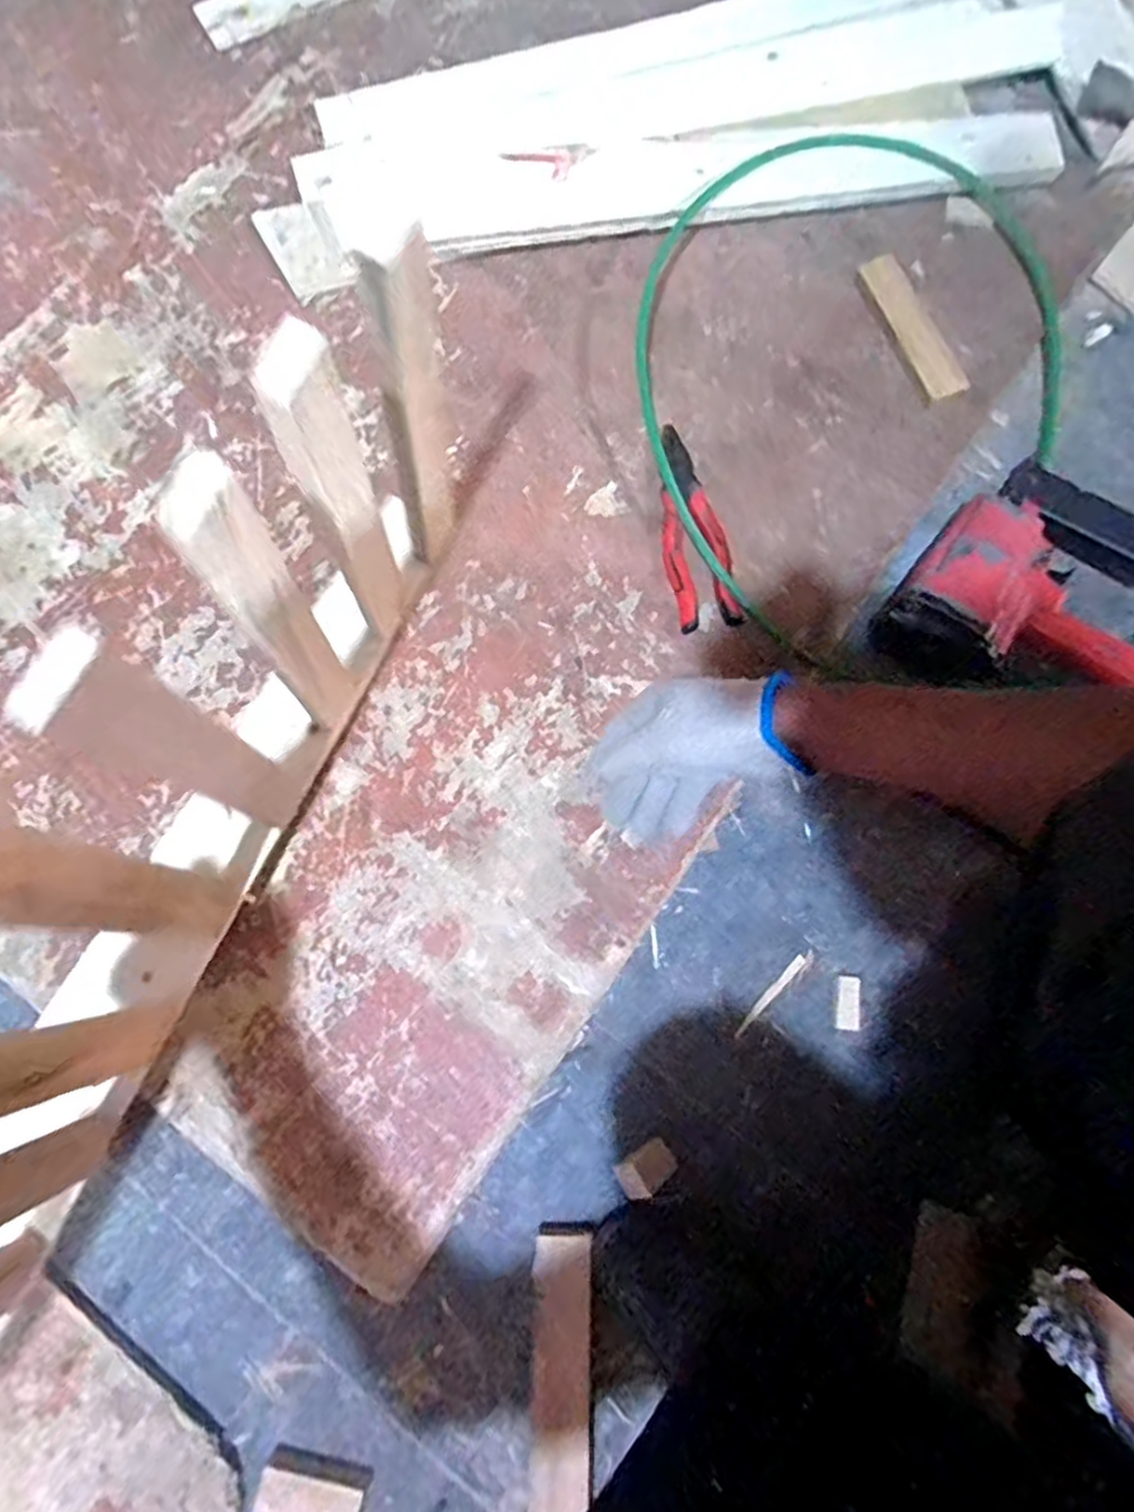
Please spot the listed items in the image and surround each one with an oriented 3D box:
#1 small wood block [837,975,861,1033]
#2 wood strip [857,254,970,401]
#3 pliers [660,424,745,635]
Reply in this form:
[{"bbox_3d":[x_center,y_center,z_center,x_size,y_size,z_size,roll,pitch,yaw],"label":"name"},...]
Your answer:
[{"bbox_3d":[0.221,0.194,0.561,0.017,0.006,0.041,9,78,1],"label":"small wood block"},{"bbox_3d":[0.318,-0.394,0.653,0.039,0.006,0.154,-21,78,-5],"label":"wood strip"},{"bbox_3d":[0.110,-0.202,0.616,0.059,0.022,0.194,-5,77,-1],"label":"pliers"}]

